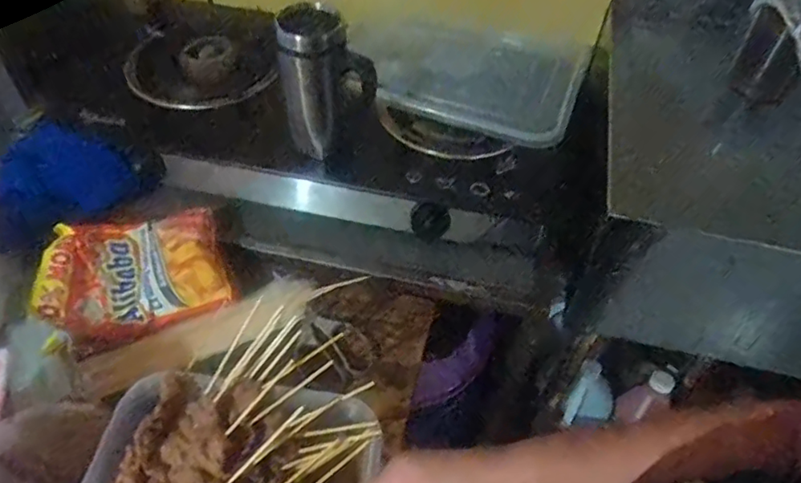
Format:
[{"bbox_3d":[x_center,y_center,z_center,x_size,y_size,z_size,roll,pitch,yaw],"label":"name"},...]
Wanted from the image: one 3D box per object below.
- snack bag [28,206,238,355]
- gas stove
[{"bbox_3d":[-0.329,0.031,0.718,0.212,0.047,0.175,-16,53,-17],"label":"snack bag"},{"bbox_3d":[-0.090,-0.150,0.837,0.692,0.154,0.323,19,51,12],"label":"gas stove"}]

